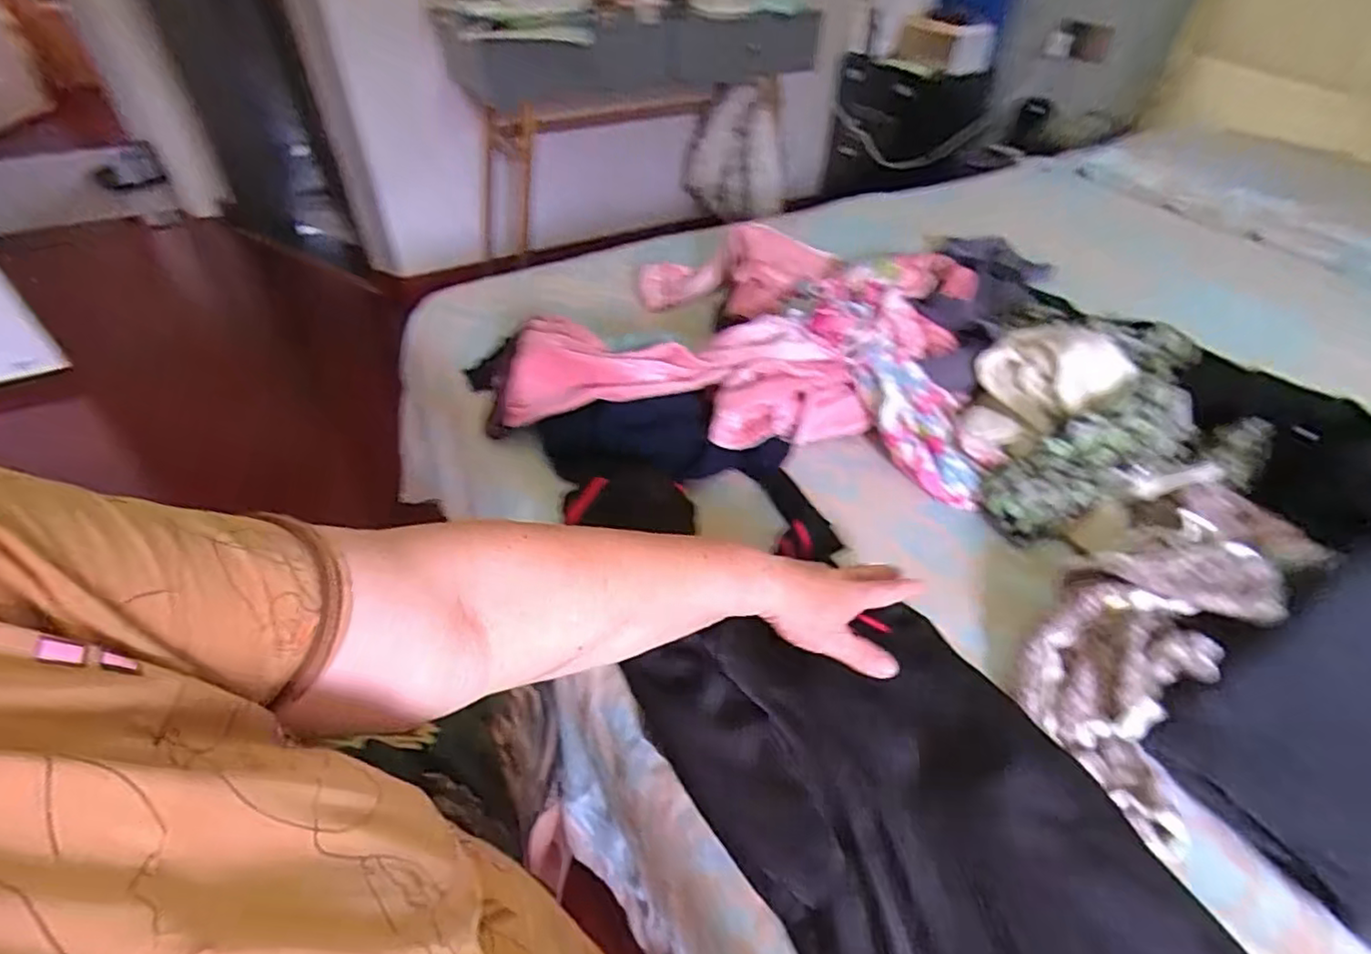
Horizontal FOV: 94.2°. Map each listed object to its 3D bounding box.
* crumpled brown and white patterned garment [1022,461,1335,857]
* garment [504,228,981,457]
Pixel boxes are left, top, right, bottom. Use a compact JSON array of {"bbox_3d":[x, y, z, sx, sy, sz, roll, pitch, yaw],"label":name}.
[{"bbox_3d":[0.419,0.107,0.557,0.160,0.060,0.379,36,53,28],"label":"crumpled brown and white patterned garment"},{"bbox_3d":[0.087,-0.204,0.848,0.565,0.103,0.465,9,46,6],"label":"garment"}]

